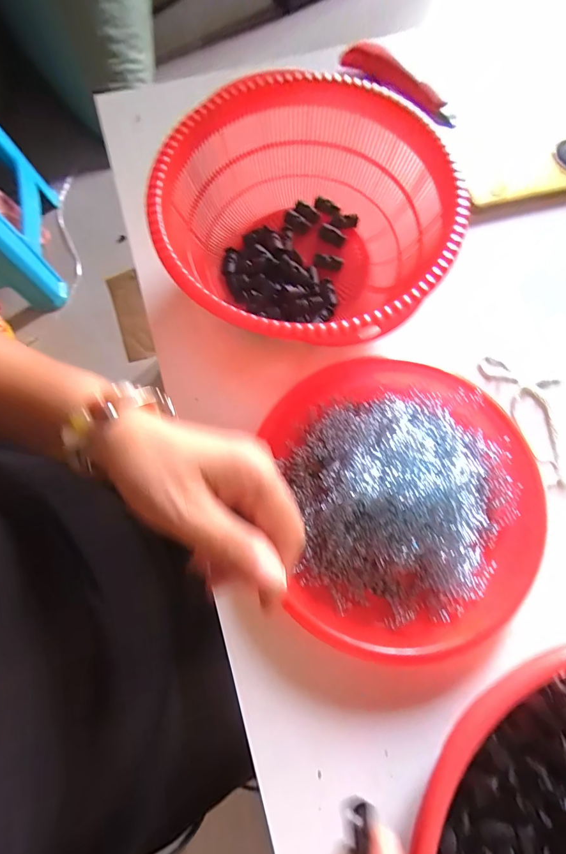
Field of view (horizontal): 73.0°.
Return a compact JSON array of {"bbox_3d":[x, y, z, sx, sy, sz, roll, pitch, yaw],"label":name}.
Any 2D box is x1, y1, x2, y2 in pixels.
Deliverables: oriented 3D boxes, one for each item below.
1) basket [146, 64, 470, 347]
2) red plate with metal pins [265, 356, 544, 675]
[{"bbox_3d":[0.019,-0.167,0.322,0.233,0.077,0.232,0,76,-1],"label":"basket"},{"bbox_3d":[0.094,0.052,0.299,0.210,0.044,0.227,-9,76,-3],"label":"red plate with metal pins"}]

